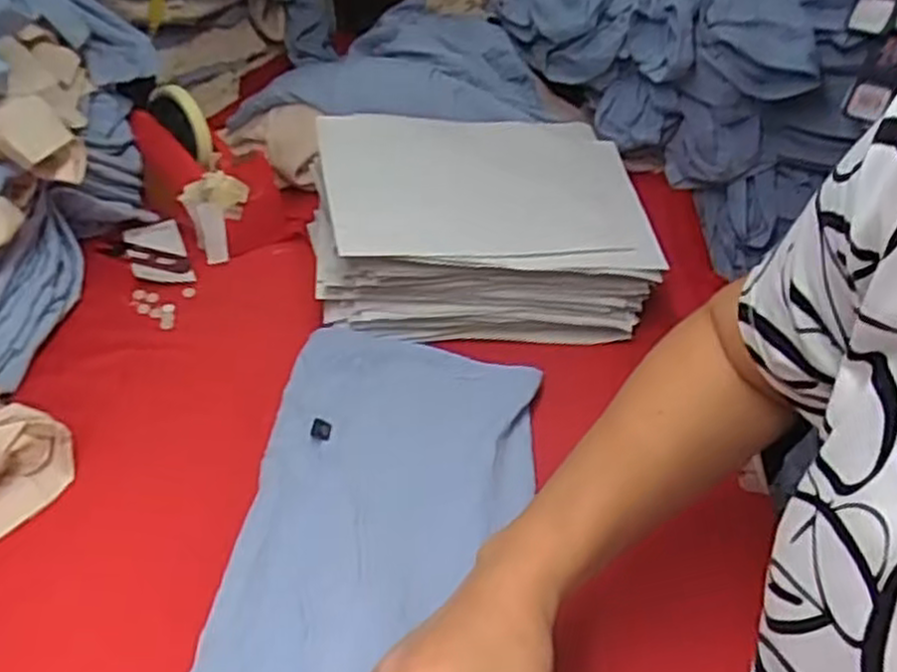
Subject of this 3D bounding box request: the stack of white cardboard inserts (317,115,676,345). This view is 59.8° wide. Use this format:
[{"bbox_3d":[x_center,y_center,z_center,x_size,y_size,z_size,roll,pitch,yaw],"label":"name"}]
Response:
[{"bbox_3d":[0.024,-0.114,0.706,0.292,0.090,0.236,0,39,-4],"label":"stack of white cardboard inserts"}]

